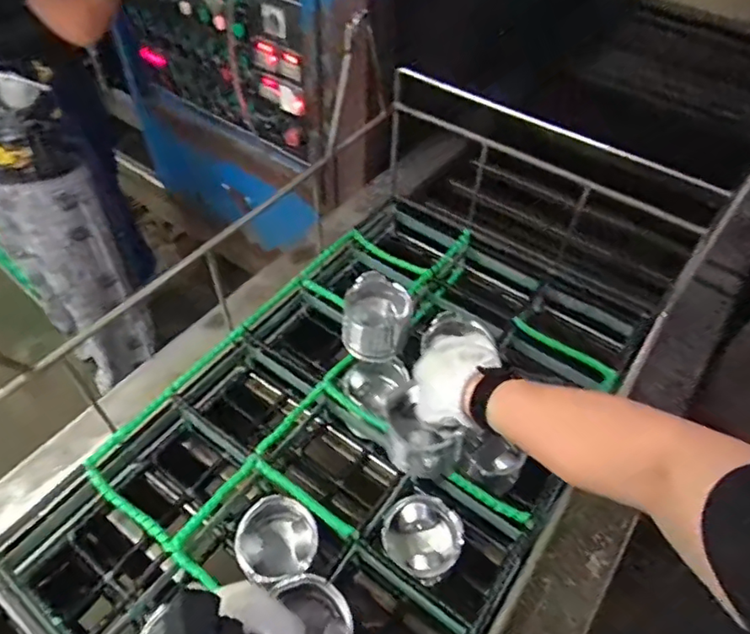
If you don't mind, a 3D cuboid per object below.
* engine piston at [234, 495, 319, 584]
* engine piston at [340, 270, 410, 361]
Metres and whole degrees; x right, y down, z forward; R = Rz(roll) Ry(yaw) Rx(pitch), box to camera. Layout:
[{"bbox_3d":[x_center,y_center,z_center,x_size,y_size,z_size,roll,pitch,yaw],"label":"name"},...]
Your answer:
[{"bbox_3d":[-0.116,0.264,0.652,0.088,0.058,0.093,-20,55,-19],"label":"engine piston"},{"bbox_3d":[0.002,0.001,0.771,0.088,0.083,0.086,2,50,-3],"label":"engine piston"}]

